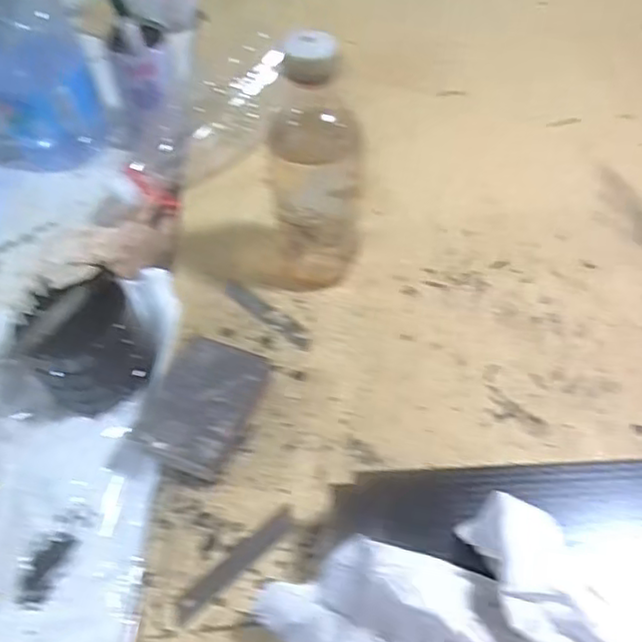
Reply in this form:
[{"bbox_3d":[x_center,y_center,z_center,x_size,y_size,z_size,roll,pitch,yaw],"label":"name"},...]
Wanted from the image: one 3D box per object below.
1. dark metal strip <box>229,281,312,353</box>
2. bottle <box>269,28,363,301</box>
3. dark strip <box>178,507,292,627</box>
[{"bbox_3d":[-0.045,-0.006,0.574,0.097,0.004,0.014,36,62,25],"label":"dark metal strip"},{"bbox_3d":[-0.005,-0.111,0.520,0.076,0.208,0.057,0,53,3],"label":"bottle"},{"bbox_3d":[-0.055,0.161,0.445,0.093,0.004,0.016,-38,60,-23],"label":"dark strip"}]

